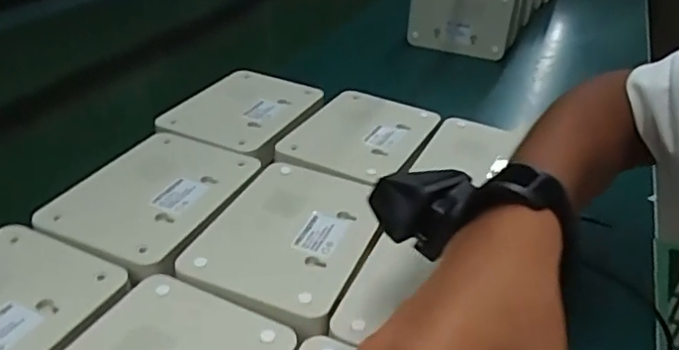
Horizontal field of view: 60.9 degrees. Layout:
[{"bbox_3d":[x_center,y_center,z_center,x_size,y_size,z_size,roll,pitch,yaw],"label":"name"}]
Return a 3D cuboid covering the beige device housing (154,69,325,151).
[{"bbox_3d":[-0.087,-0.062,0.534,0.111,0.018,0.136,16,35,20],"label":"beige device housing"}]

